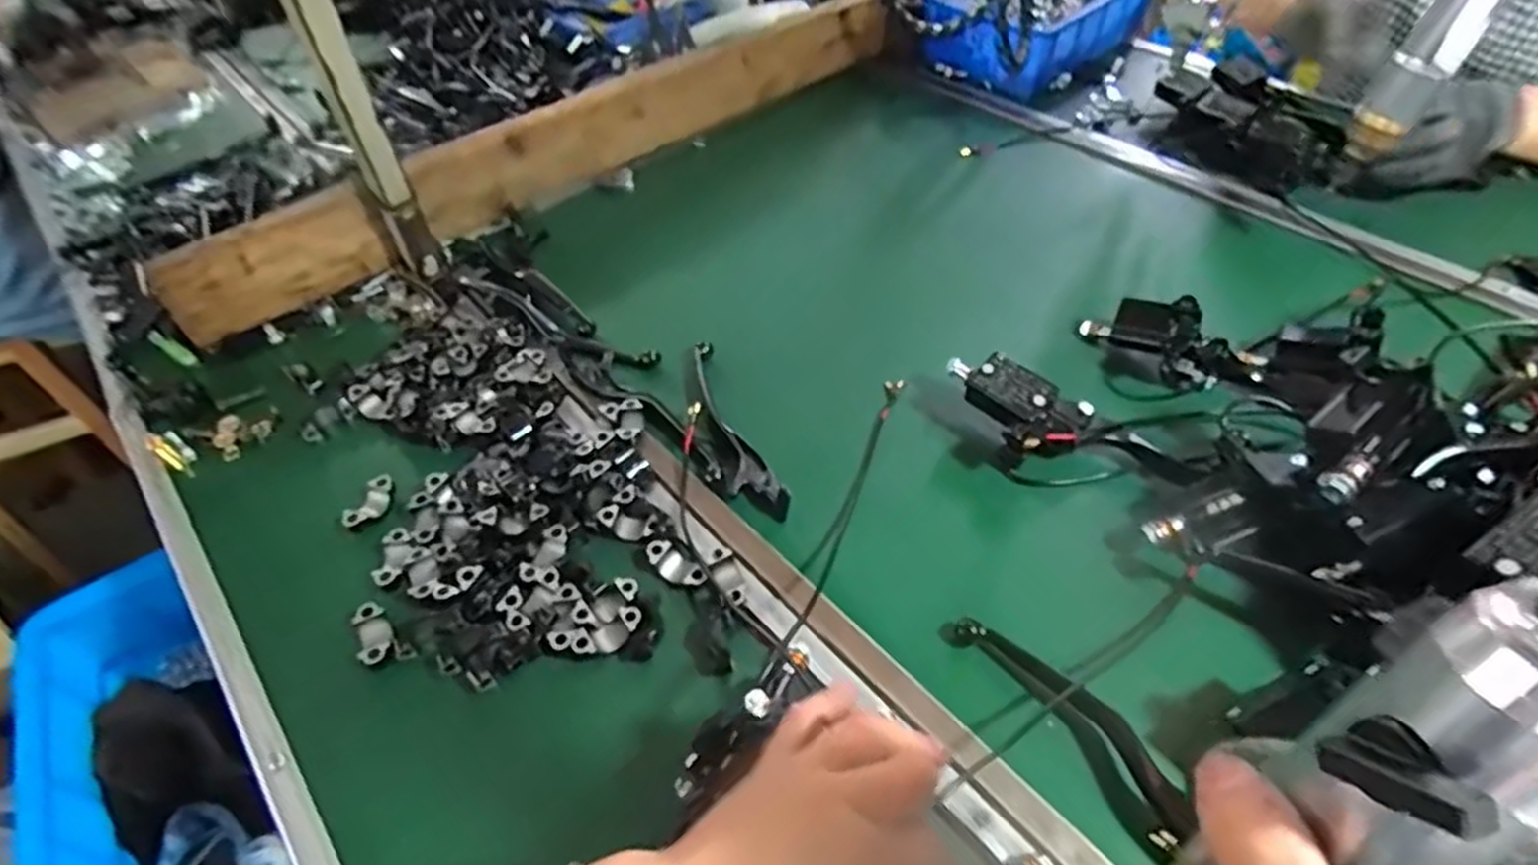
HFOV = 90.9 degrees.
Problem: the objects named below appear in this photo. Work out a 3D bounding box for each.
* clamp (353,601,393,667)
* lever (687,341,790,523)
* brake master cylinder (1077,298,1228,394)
[{"bbox_3d":[-0.245,0.124,0.469,0.019,0.010,0.041,-23,50,-19],"label":"clamp"},{"bbox_3d":[-0.034,-0.010,0.567,0.033,0.018,0.188,-15,48,-12],"label":"lever"},{"bbox_3d":[0.298,-0.075,0.590,0.109,0.064,0.034,30,54,27],"label":"brake master cylinder"}]

